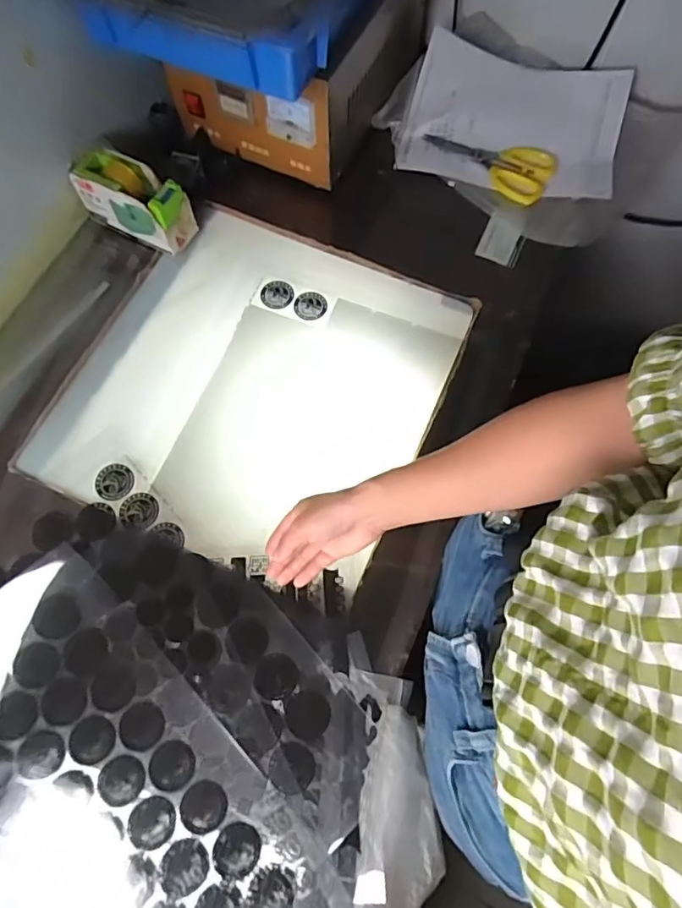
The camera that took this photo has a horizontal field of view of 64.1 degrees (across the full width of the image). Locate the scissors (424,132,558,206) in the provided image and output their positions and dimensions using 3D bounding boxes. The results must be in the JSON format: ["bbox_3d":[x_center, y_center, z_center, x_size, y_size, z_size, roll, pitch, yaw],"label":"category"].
[{"bbox_3d":[0.200,-0.403,0.740,0.177,0.013,0.092,28,72,9],"label":"scissors"}]

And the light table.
[{"bbox_3d":[-0.097,-0.084,0.649,0.400,0.054,0.412,23,71,8],"label":"light table"}]

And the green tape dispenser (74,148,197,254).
[{"bbox_3d":[-0.248,-0.306,0.664,0.130,0.081,0.057,23,71,8],"label":"green tape dispenser"}]

